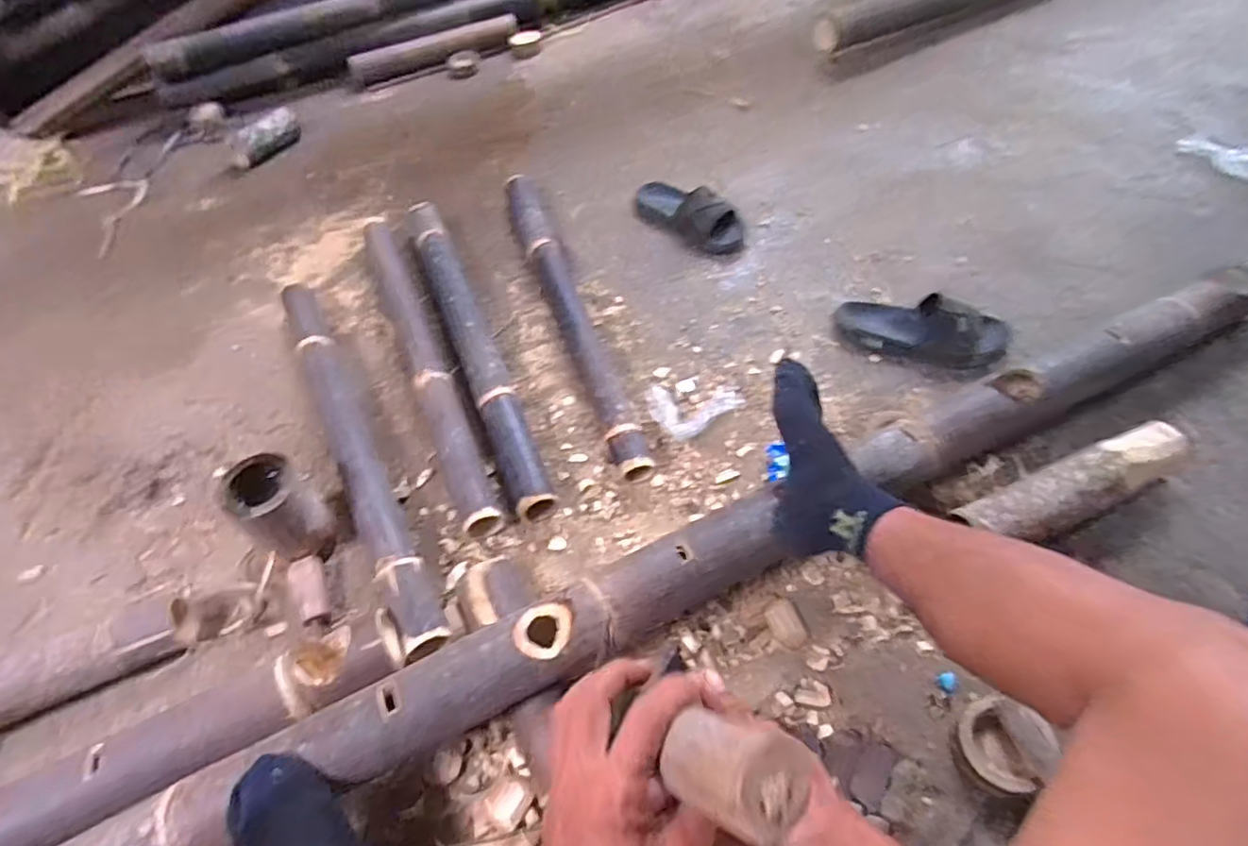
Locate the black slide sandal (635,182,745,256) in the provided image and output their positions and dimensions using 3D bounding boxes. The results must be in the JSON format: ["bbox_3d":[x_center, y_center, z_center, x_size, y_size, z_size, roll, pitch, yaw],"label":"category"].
[{"bbox_3d":[0.121,-0.401,1.206,0.238,0.063,0.115,26,60,7],"label":"black slide sandal"}]

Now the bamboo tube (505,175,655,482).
[{"bbox_3d":[-0.098,-0.209,1.106,0.069,0.053,0.736,-19,55,-8],"label":"bamboo tube"}]

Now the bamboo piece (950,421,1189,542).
[{"bbox_3d":[0.565,0.080,0.795,0.305,0.081,0.074,-21,56,-10],"label":"bamboo piece"}]

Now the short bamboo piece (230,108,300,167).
[{"bbox_3d":[-0.830,-0.663,1.470,0.084,0.055,0.176,36,65,26],"label":"short bamboo piece"}]

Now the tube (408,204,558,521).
[{"bbox_3d":[-0.257,-0.148,1.057,0.067,0.070,0.717,-21,56,-10],"label":"tube"}]

